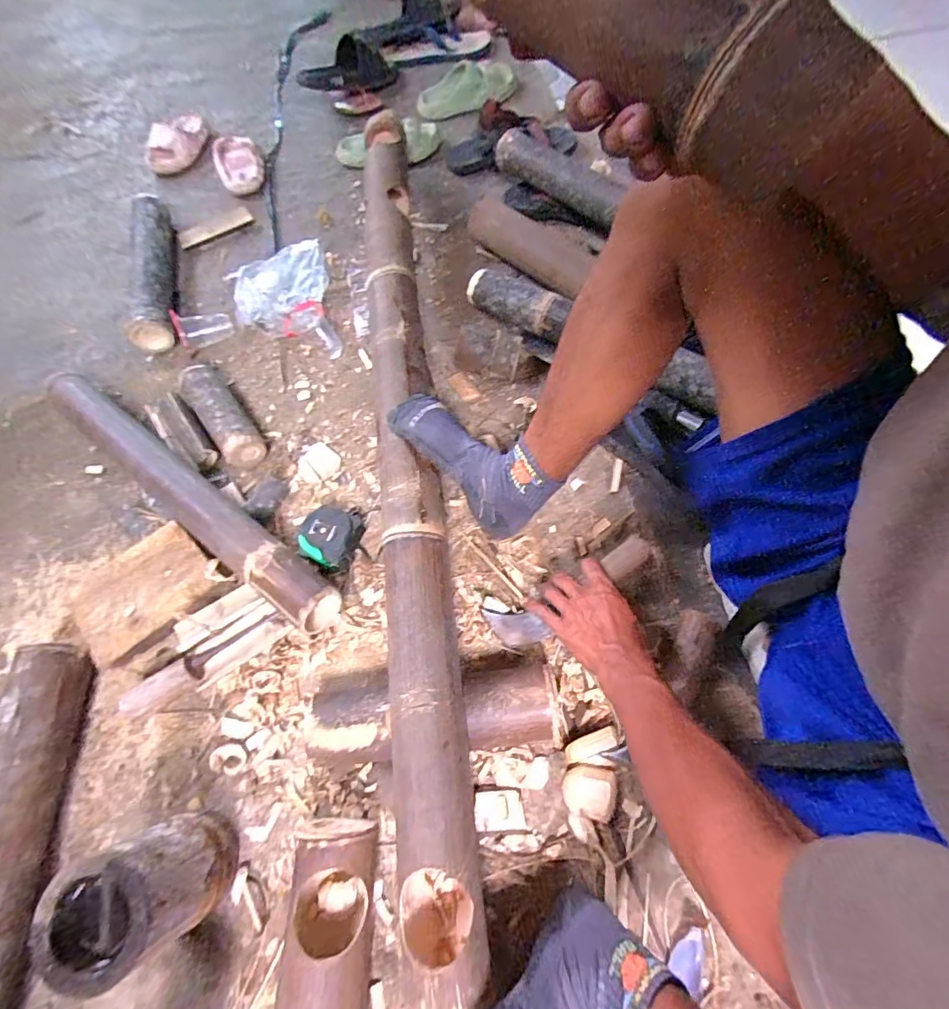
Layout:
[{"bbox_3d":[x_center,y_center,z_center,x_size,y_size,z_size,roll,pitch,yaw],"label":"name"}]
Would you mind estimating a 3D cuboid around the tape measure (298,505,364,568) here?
[{"bbox_3d":[-0.195,0.042,0.657,0.084,0.043,0.092,9,67,7],"label":"tape measure"}]

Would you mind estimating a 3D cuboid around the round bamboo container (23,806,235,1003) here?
[{"bbox_3d":[-0.305,0.366,0.456,0.102,0.143,0.098,-34,68,-12],"label":"round bamboo container"}]

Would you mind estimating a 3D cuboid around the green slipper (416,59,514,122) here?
[{"bbox_3d":[-0.020,-0.929,1.061,0.220,0.069,0.087,-20,66,-7],"label":"green slipper"}]

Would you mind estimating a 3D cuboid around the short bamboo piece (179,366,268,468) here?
[{"bbox_3d":[-0.395,-0.142,0.746,0.060,0.060,0.201,-36,69,-12],"label":"short bamboo piece"}]

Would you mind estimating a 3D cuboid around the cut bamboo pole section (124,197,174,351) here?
[{"bbox_3d":[-0.595,-0.436,0.880,0.082,0.079,0.349,-15,65,-5],"label":"cut bamboo pole section"}]

